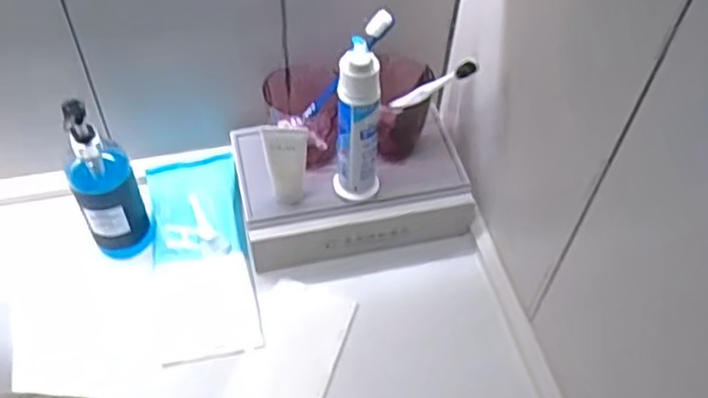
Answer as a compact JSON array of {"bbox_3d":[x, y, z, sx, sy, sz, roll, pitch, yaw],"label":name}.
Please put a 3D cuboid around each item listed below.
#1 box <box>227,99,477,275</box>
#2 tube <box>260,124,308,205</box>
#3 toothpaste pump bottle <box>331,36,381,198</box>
[{"bbox_3d":[-0.001,-0.016,0.773,0.248,0.063,0.152,-7,52,-9],"label":"box"},{"bbox_3d":[-0.070,-0.029,0.690,0.043,0.101,0.027,3,51,0],"label":"tube"},{"bbox_3d":[0.006,-0.073,0.675,0.045,0.175,0.047,4,51,0],"label":"toothpaste pump bottle"}]

